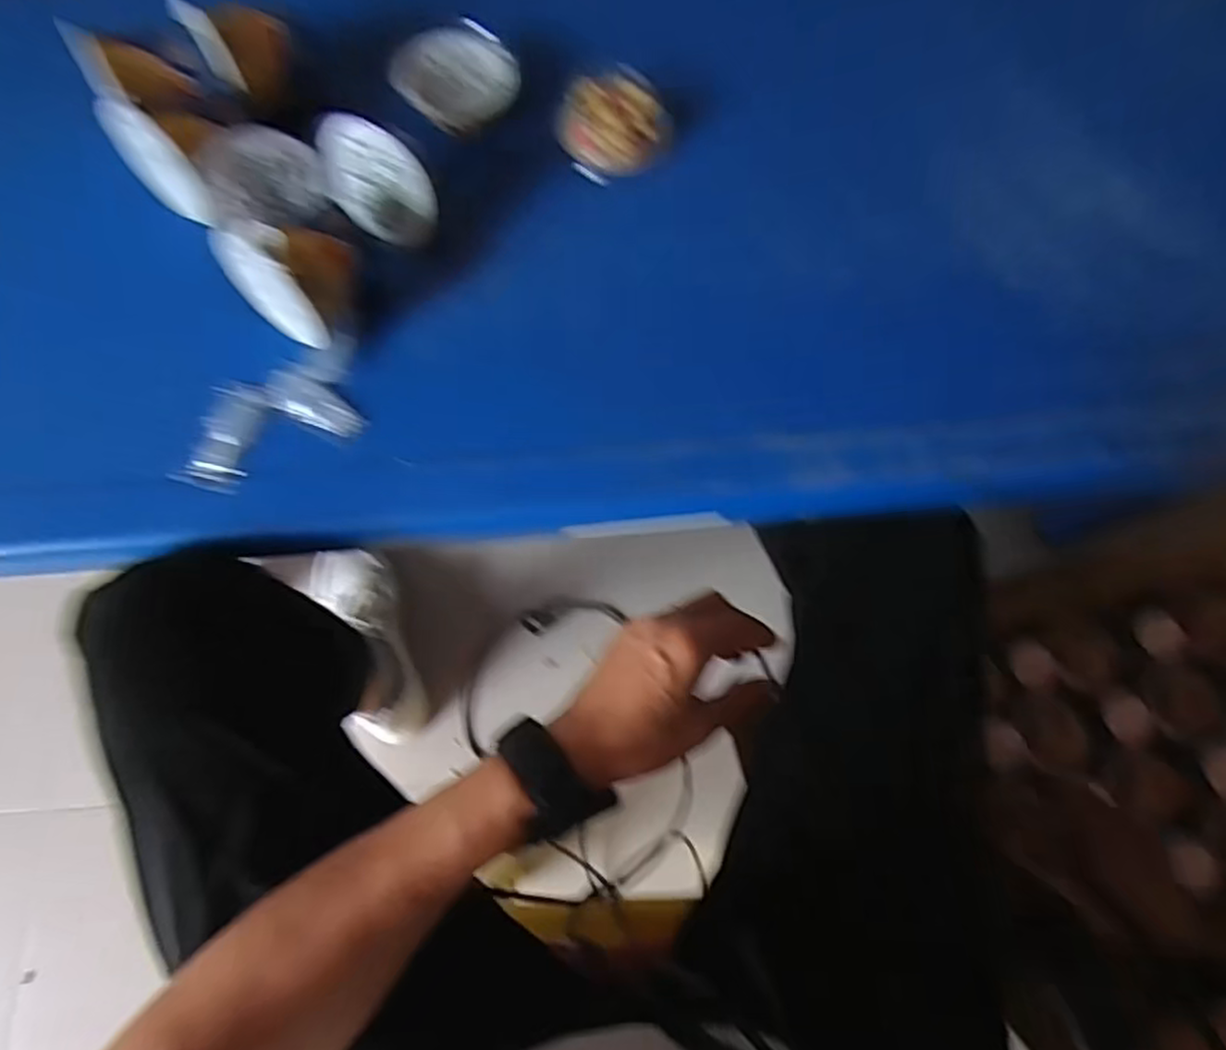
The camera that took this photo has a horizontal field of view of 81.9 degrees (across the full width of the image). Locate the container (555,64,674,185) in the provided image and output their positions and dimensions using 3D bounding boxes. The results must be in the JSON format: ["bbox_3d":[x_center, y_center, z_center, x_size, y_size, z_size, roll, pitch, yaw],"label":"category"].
[{"bbox_3d":[0.001,-0.255,0.453,0.061,0.034,0.061,0,73,0],"label":"container"}]

